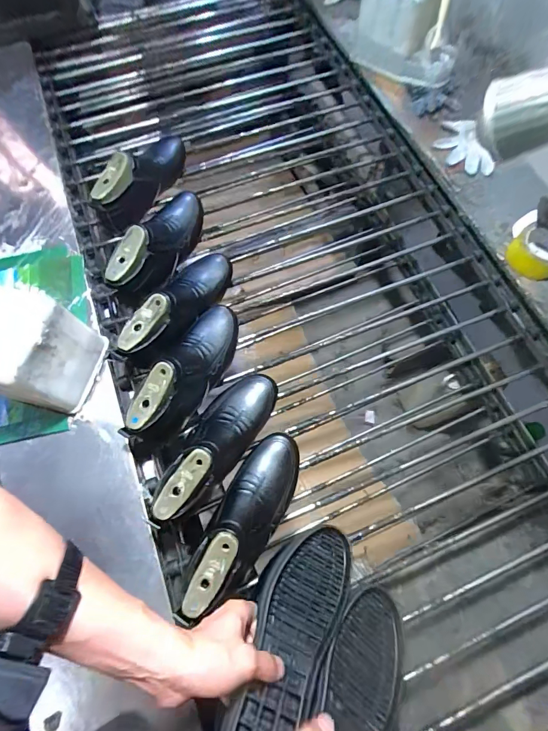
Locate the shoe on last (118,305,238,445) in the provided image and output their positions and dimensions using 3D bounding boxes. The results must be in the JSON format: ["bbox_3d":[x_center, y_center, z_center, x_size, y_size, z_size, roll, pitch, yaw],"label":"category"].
[{"bbox_3d":[-0.137,0.009,0.602,0.080,0.112,0.277,26,72,9],"label":"shoe on last"}]

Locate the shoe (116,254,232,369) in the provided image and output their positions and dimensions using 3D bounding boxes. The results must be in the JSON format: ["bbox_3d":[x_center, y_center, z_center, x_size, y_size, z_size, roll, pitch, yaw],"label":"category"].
[{"bbox_3d":[-0.161,-0.107,0.647,0.093,0.112,0.300,28,57,10],"label":"shoe"}]

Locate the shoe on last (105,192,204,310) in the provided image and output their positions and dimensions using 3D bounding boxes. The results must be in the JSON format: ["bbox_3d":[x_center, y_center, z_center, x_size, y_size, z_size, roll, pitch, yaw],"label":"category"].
[{"bbox_3d":[-0.212,-0.237,0.671,0.091,0.083,0.275,20,71,7],"label":"shoe on last"}]

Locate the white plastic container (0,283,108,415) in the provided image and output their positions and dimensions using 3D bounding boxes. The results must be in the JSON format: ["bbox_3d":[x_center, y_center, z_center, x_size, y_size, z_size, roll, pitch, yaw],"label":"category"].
[{"bbox_3d":[-0.372,-0.018,0.544,0.138,0.166,0.134,15,70,5],"label":"white plastic container"}]

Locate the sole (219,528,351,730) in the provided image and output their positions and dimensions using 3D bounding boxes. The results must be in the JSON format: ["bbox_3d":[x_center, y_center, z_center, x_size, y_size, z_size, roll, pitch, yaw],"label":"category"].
[{"bbox_3d":[0.020,0.325,0.440,0.103,0.026,0.273,29,44,10],"label":"sole"}]

